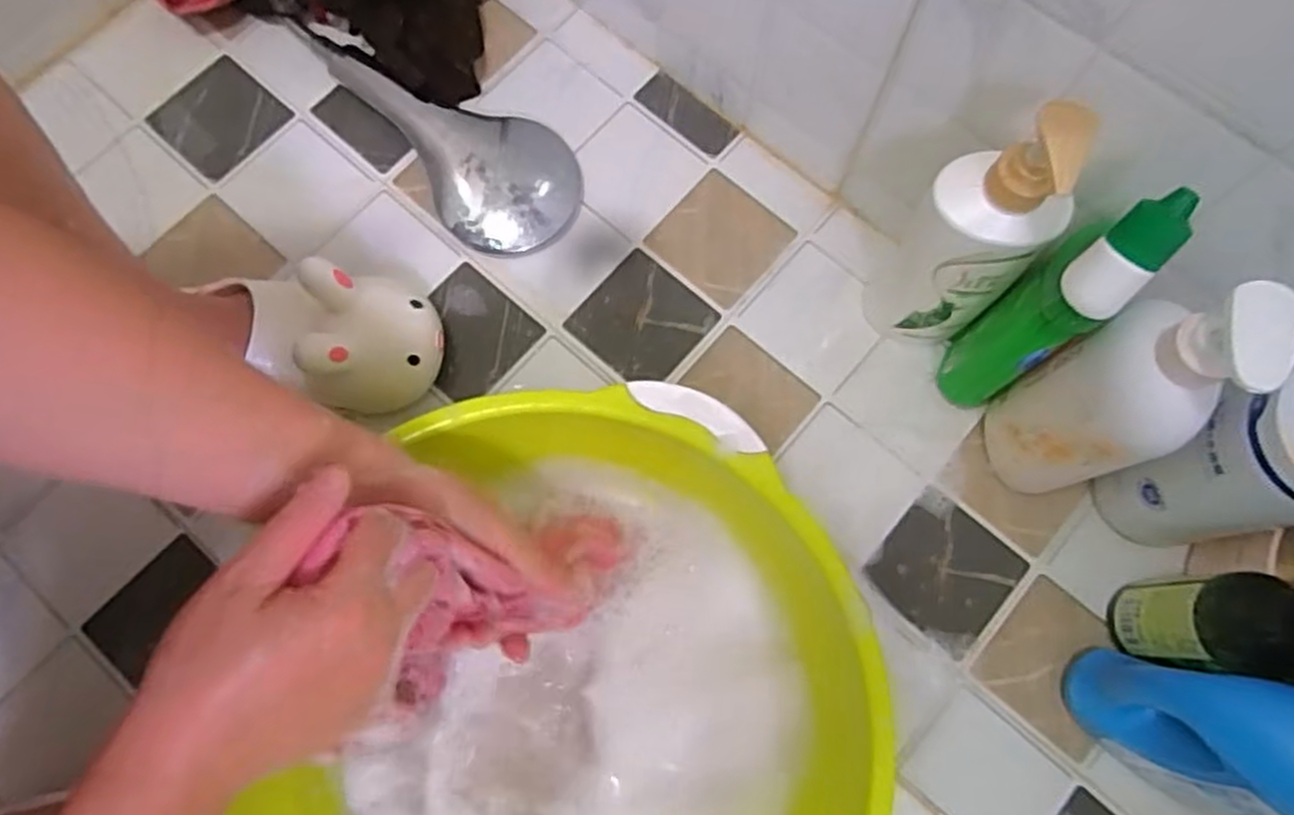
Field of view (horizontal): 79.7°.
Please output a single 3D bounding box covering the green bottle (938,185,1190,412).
[{"bbox_3d":[0.248,-0.058,0.488,0.055,0.224,0.052,0,73,1],"label":"green bottle"}]

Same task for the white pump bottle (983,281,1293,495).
[{"bbox_3d":[0.280,-0.001,0.478,0.055,0.262,0.076,-33,75,-9],"label":"white pump bottle"}]

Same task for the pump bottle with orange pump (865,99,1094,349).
[{"bbox_3d":[0.211,-0.111,0.507,0.073,0.243,0.063,40,77,10],"label":"pump bottle with orange pump"}]

